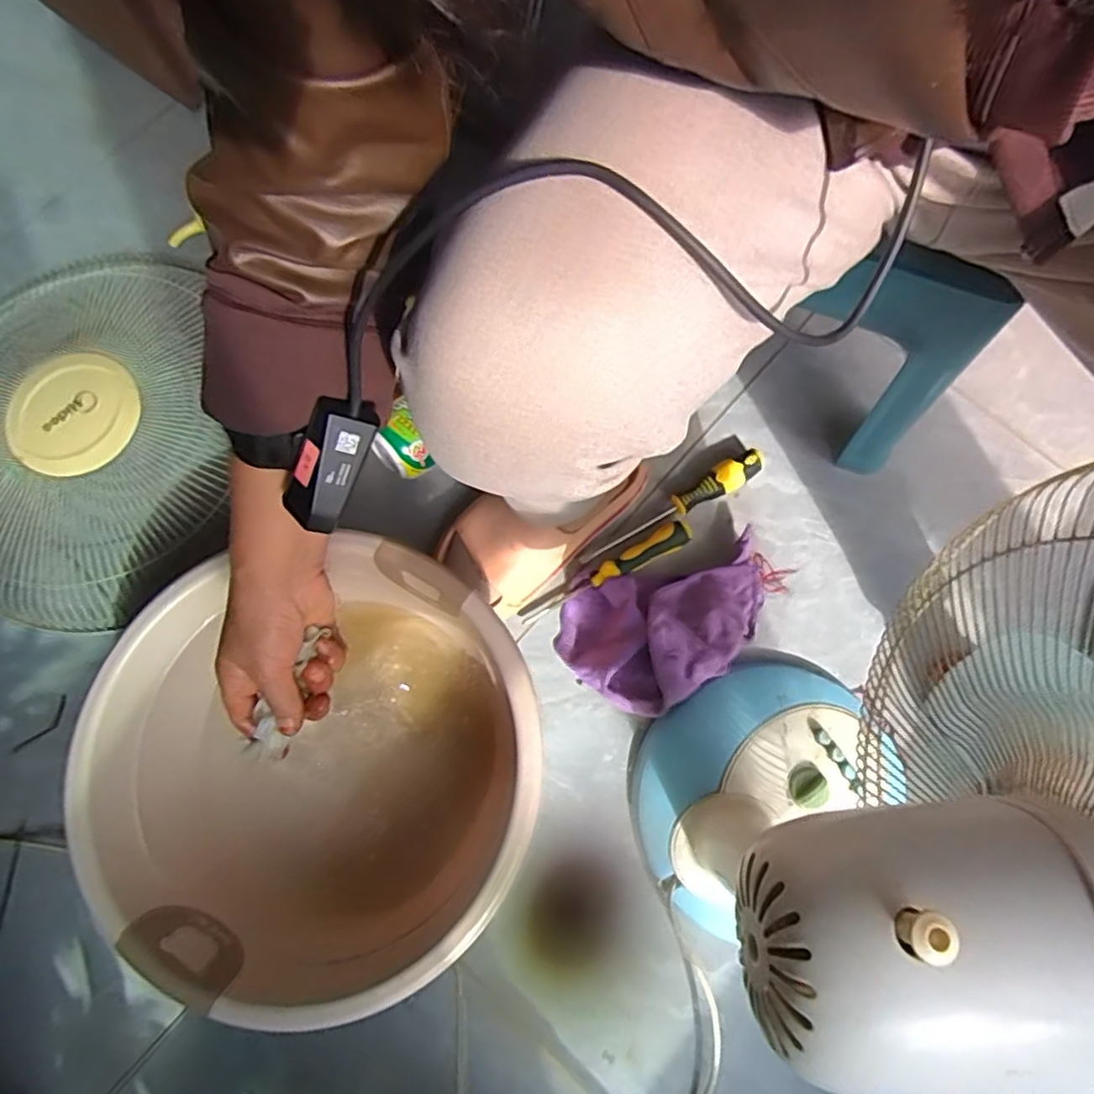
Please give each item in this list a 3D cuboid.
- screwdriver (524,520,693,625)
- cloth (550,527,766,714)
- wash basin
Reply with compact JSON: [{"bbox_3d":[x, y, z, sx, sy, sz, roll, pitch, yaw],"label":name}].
[{"bbox_3d":[0.063,0.030,0.684,0.192,0.024,0.030,-30,78,-7],"label":"screwdriver"},{"bbox_3d":[0.125,0.074,0.658,0.222,0.048,0.139,-28,78,-6],"label":"cloth"},{"bbox_3d":[-0.192,0.190,0.588,0.357,0.153,0.334,0,76,0],"label":"wash basin"}]

